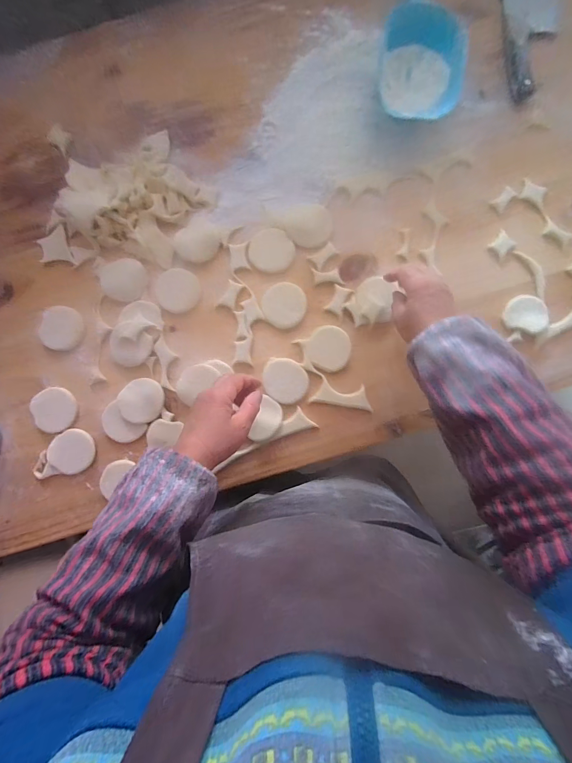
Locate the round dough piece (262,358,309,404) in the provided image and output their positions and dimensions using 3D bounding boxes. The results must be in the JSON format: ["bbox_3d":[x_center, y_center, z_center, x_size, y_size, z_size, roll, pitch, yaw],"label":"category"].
[{"bbox_3d":[-0.001,-0.002,0.509,0.071,0.009,0.062,35,89,3],"label":"round dough piece"}]

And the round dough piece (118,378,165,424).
[{"bbox_3d":[-0.223,0.030,0.510,0.064,0.008,0.065,0,90,-14],"label":"round dough piece"}]

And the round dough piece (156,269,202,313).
[{"bbox_3d":[-0.170,-0.144,0.520,0.065,0.004,0.070,0,87,2],"label":"round dough piece"}]

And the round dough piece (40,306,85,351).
[{"bbox_3d":[-0.356,-0.084,0.525,0.067,0.005,0.068,0,87,2],"label":"round dough piece"}]

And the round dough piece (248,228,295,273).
[{"bbox_3d":[-0.023,-0.205,0.519,0.070,0.004,0.065,0,87,2],"label":"round dough piece"}]

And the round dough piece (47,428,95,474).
[{"bbox_3d":[-0.331,0.107,0.513,0.064,0.009,0.065,0,87,2],"label":"round dough piece"}]

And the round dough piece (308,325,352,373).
[{"bbox_3d":[0.068,-0.051,0.514,0.062,0.004,0.069,-6,87,2],"label":"round dough piece"}]

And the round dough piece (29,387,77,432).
[{"bbox_3d":[-0.366,0.045,0.523,0.066,0.012,0.070,0,87,2],"label":"round dough piece"}]

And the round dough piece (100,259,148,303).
[{"bbox_3d":[-0.258,-0.162,0.524,0.074,0.009,0.068,8,88,2],"label":"round dough piece"}]

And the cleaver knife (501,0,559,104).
[{"bbox_3d":[0.390,-0.599,0.538,0.082,0.027,0.313,5,78,9],"label":"cleaver knife"}]

